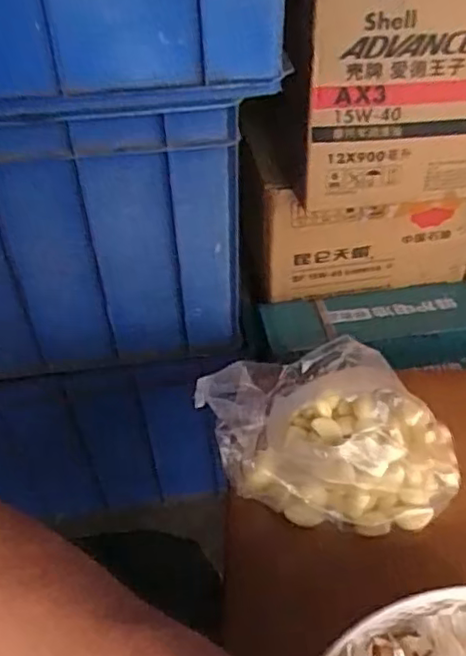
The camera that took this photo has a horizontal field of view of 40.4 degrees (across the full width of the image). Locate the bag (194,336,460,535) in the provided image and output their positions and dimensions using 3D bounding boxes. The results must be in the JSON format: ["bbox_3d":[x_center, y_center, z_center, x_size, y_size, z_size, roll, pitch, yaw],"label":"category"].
[{"bbox_3d":[0.066,0.066,0.453,0.187,0.078,0.118,14,44,18],"label":"bag"}]

